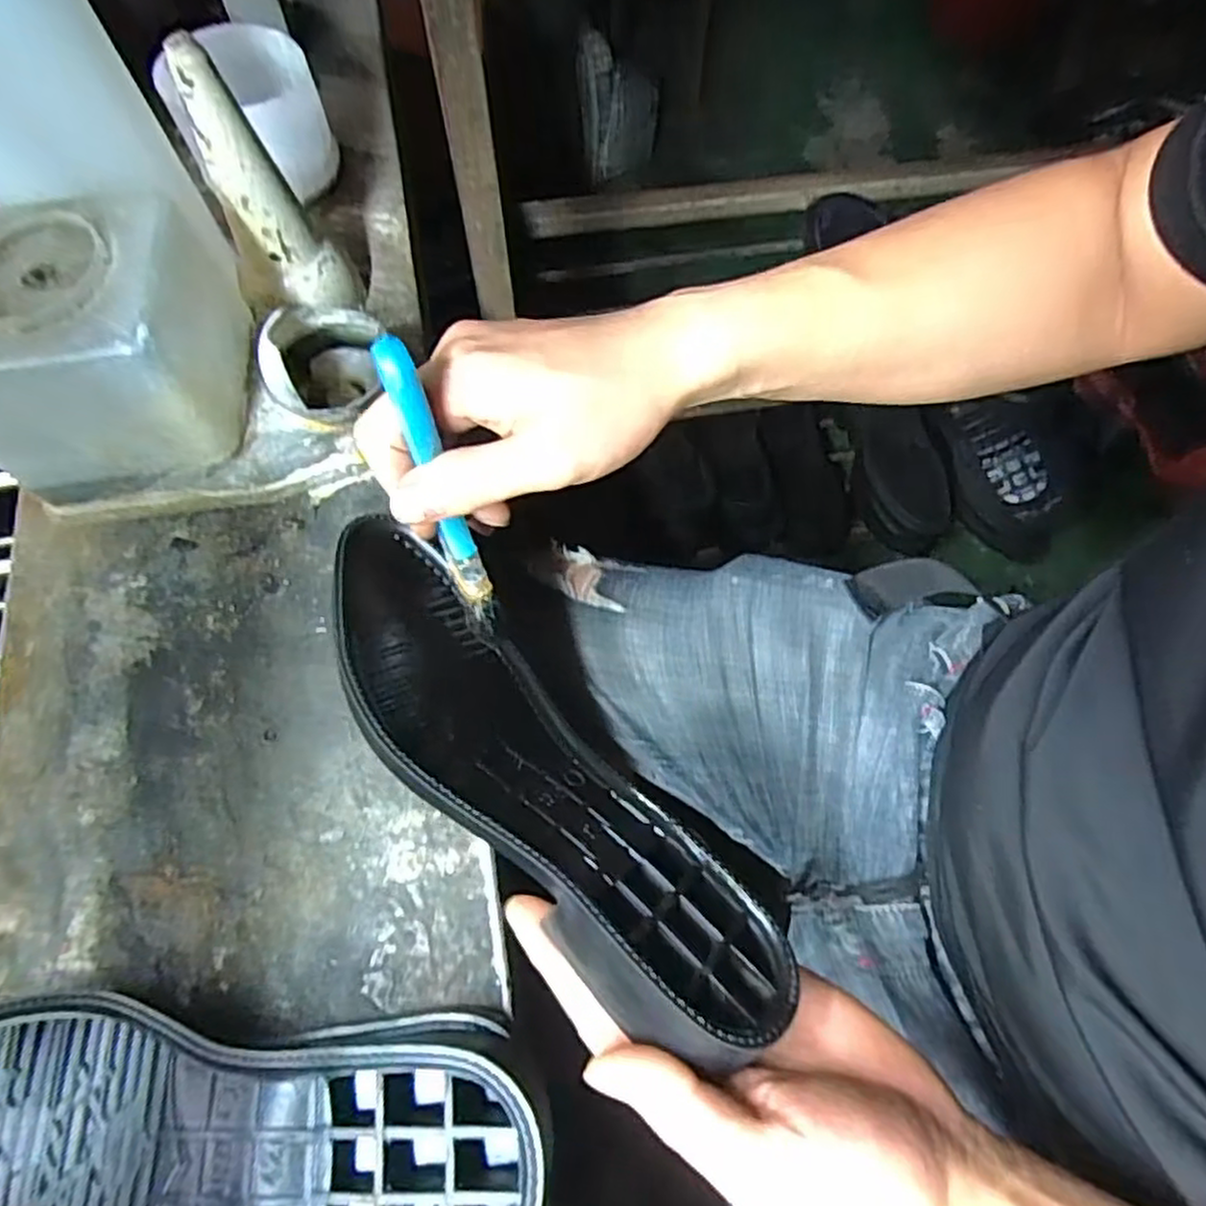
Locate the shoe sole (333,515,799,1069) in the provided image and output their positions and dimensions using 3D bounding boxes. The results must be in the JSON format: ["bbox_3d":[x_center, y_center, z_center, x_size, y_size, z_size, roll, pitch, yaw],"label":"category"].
[{"bbox_3d":[-0.037,0.060,0.308,0.275,0.026,0.092,39,33,22],"label":"shoe sole"}]

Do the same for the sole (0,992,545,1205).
[{"bbox_3d":[-0.161,0.199,0.265,0.282,0.025,0.089,-5,67,11],"label":"sole"}]

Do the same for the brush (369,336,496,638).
[{"bbox_3d":[-0.065,-0.037,0.306,0.015,0.157,0.009,-19,49,-8],"label":"brush"}]

